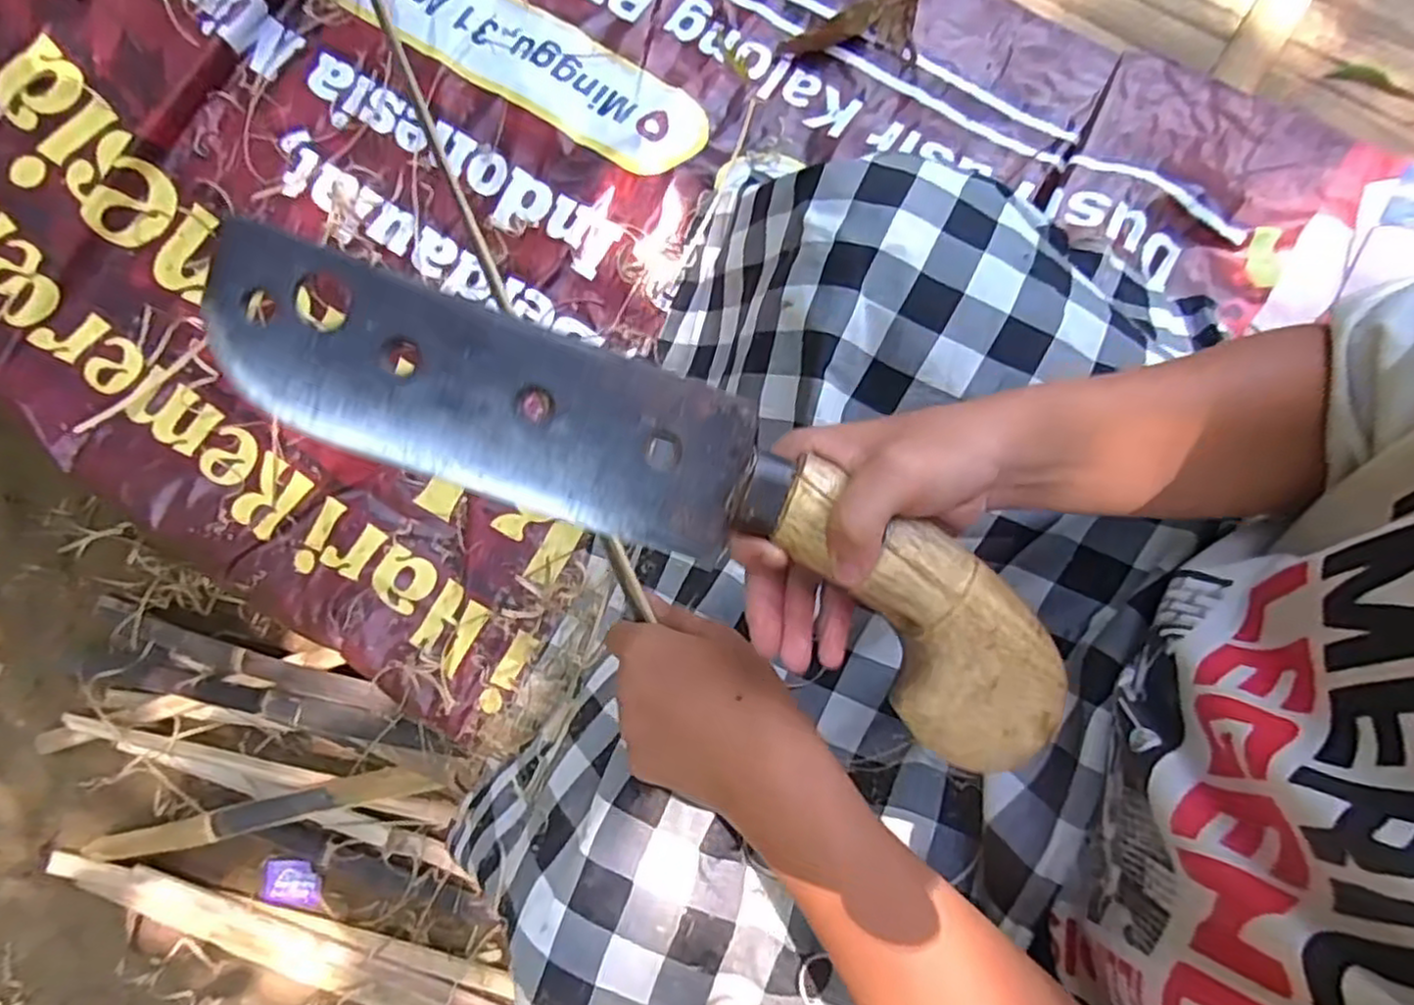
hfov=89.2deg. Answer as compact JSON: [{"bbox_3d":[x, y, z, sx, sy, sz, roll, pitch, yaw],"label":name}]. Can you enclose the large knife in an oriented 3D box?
[{"bbox_3d":[-0.016,-0.004,0.287,0.360,0.025,0.082,26,81,-5],"label":"large knife"}]

